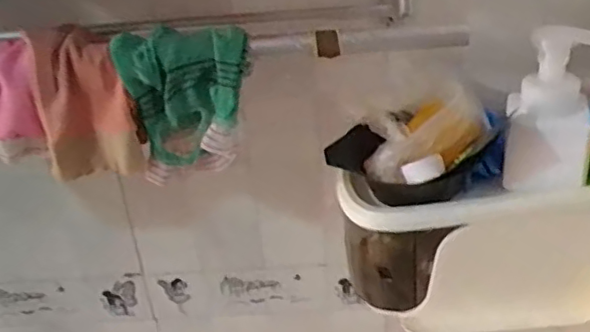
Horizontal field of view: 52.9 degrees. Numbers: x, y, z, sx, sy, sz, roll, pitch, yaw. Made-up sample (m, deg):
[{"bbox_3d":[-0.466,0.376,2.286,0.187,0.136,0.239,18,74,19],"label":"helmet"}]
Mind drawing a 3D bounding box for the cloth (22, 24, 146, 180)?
[{"bbox_3d":[-0.163,-0.044,0.457,0.069,0.110,0.055,-15,31,-19],"label":"cloth"}]

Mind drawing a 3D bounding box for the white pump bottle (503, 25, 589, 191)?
[{"bbox_3d":[0.212,-0.047,0.498,0.070,0.126,0.058,7,31,20],"label":"white pump bottle"}]

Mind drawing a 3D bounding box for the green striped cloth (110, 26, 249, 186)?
[{"bbox_3d":[-0.082,-0.045,0.455,0.098,0.105,0.041,-6,29,-3],"label":"green striped cloth"}]

